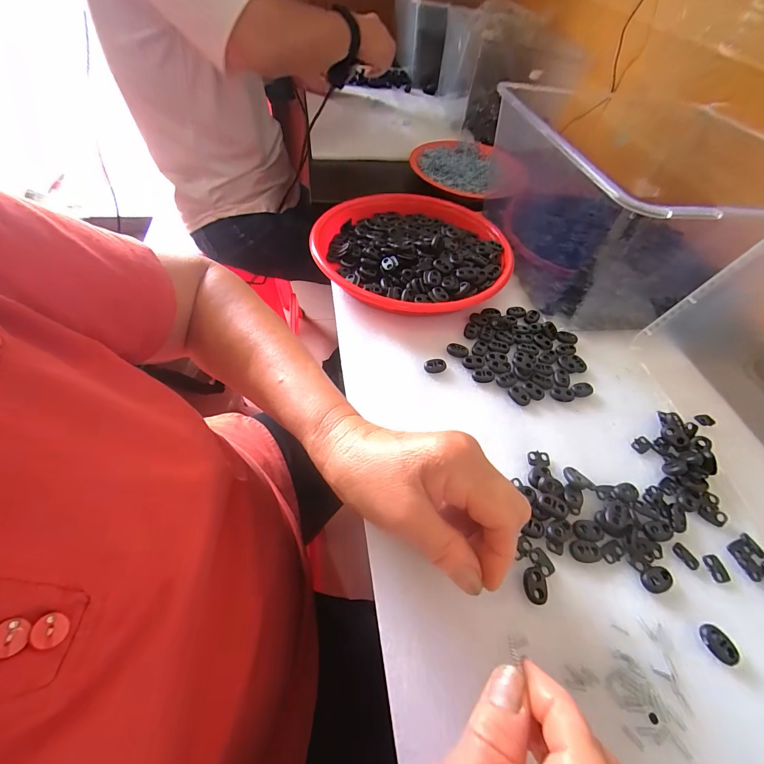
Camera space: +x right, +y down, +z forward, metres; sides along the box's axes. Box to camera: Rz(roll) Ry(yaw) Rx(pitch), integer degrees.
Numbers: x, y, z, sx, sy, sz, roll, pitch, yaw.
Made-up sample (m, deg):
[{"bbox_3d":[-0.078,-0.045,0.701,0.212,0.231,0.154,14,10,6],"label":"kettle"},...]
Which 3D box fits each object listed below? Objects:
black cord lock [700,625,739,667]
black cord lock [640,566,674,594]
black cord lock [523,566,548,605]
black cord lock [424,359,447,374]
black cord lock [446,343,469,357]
[{"bbox_3d":[0.218,0.169,0.223,0.015,0.005,0.021,-25,62,-18],"label":"black cord lock"},{"bbox_3d":[0.193,0.138,0.242,0.022,0.005,0.015,-9,58,-9],"label":"black cord lock"},{"bbox_3d":[0.105,0.137,0.234,0.015,0.007,0.022,-1,57,-4],"label":"black cord lock"},{"bbox_3d":[0.052,-0.015,0.335,0.021,0.006,0.015,0,57,-3],"label":"black cord lock"},{"bbox_3d":[0.076,-0.031,0.347,0.021,0.004,0.014,15,57,6],"label":"black cord lock"}]

